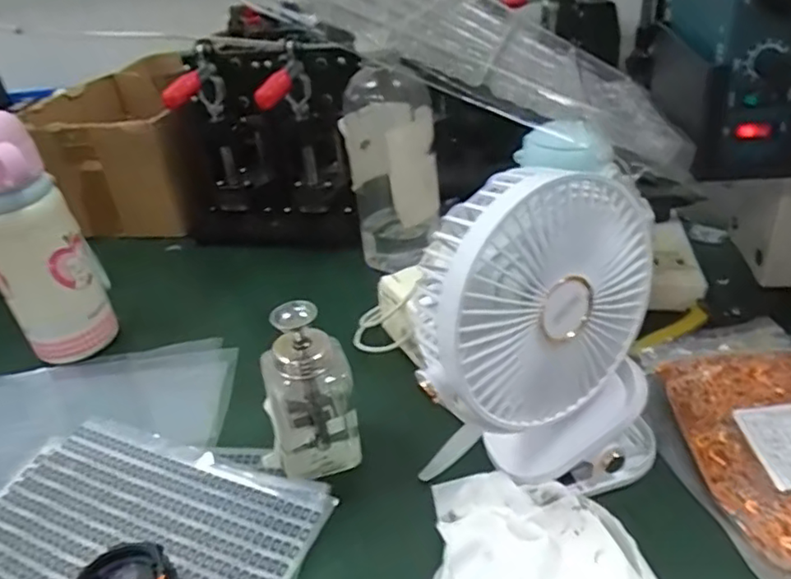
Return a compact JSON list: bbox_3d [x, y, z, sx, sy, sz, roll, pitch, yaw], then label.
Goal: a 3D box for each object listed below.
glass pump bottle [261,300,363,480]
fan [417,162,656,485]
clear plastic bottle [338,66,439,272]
[{"bbox_3d":[-0.057,0.066,0.403,0.055,0.114,0.045,-15,34,-14],"label":"glass pump bottle"},{"bbox_3d":[0.085,0.027,0.365,0.151,0.194,0.072,-11,33,-8],"label":"fan"},{"bbox_3d":[-0.003,-0.123,0.625,0.087,0.199,0.085,-4,32,3],"label":"clear plastic bottle"}]

